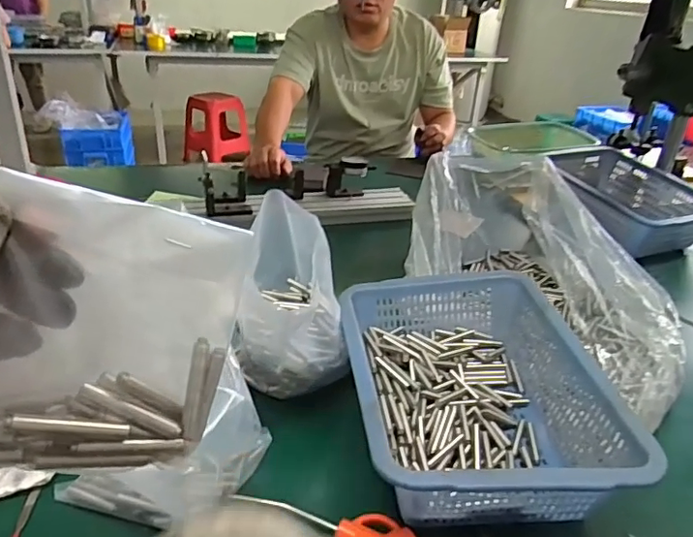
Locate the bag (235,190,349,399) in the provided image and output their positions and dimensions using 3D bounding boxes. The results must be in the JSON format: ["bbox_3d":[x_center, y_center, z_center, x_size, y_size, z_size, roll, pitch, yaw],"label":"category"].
[{"bbox_3d":[-0.058,0.033,0.570,0.095,0.196,0.124,-7,29,-18],"label":"bag"}]

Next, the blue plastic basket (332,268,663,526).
[{"bbox_3d":[0.115,0.116,0.543,0.221,0.090,0.313,-1,27,-7],"label":"blue plastic basket"}]

